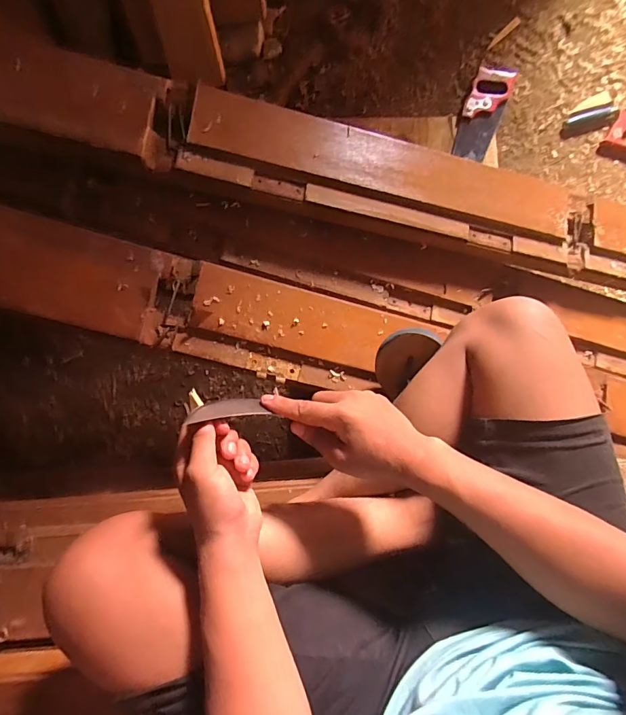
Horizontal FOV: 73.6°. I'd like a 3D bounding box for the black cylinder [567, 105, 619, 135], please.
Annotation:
[{"bbox_3d":[0.631,-0.538,0.947,0.112,0.029,0.042,-14,80,-2],"label":"black cylinder"}]

